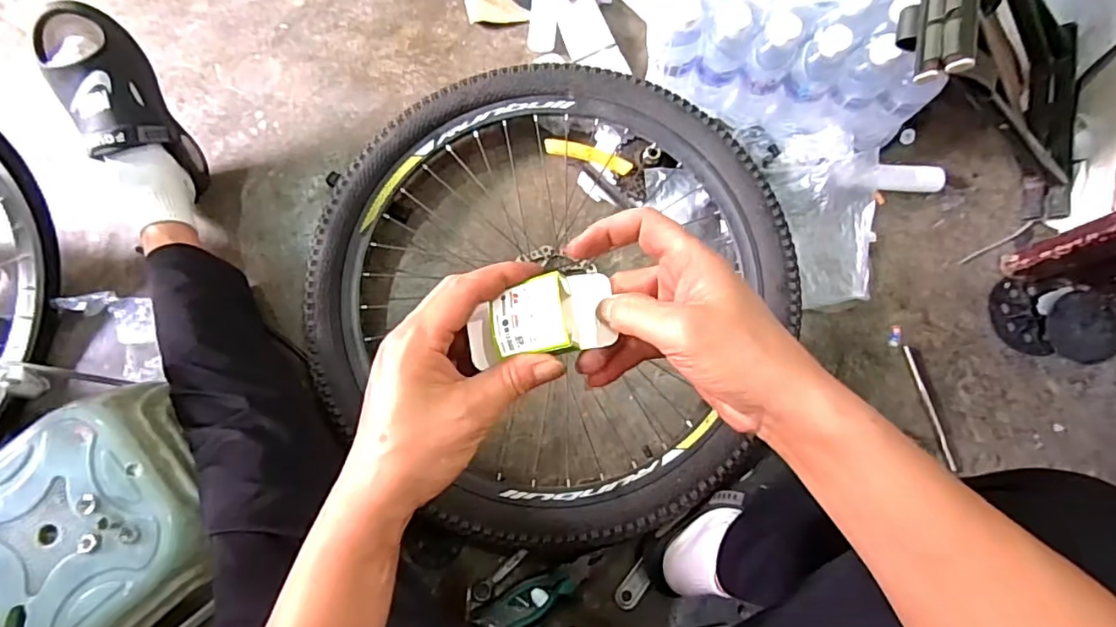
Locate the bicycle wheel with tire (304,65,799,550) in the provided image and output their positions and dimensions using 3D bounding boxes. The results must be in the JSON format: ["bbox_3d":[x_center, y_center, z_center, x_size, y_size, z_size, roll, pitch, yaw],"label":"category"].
[{"bbox_3d":[-0.012,-0.023,0.797,0.624,0.099,0.631,0,78,0],"label":"bicycle wheel with tire"}]

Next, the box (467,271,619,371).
[{"bbox_3d":[-0.010,0.005,0.337,0.086,0.032,0.043,-16,79,-4],"label":"box"}]

